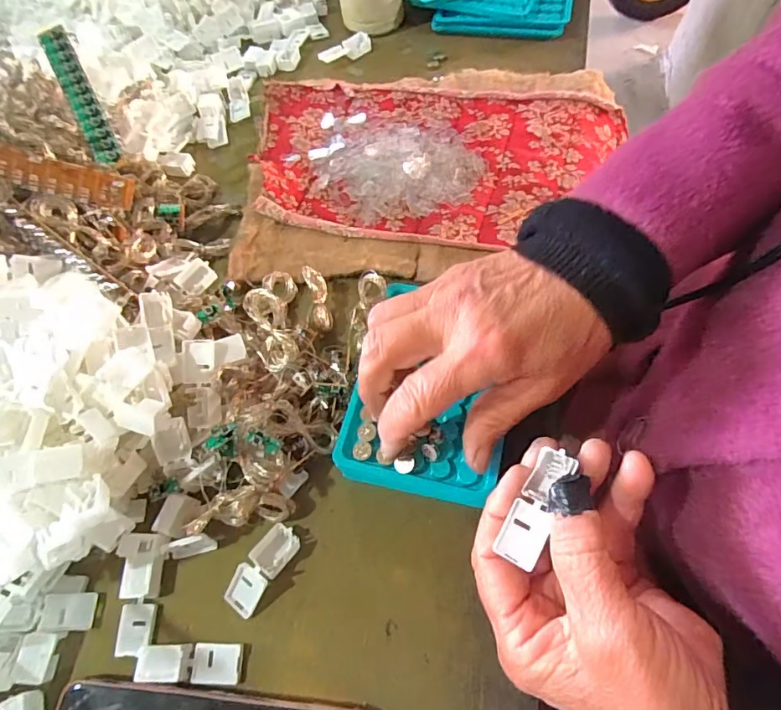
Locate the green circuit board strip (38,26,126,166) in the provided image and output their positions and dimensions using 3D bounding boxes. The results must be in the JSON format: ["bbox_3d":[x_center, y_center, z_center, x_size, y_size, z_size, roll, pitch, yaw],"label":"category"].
[{"bbox_3d":[-0.238,-0.199,0.374,0.023,0.004,0.120,-29,85,7],"label":"green circuit board strip"}]

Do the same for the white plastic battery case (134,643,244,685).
[{"bbox_3d":[-0.109,0.169,0.267,0.055,0.011,0.019,-2,63,4],"label":"white plastic battery case"}]

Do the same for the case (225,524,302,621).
[{"bbox_3d":[-0.075,0.124,0.284,0.021,0.015,0.051,29,69,18],"label":"case"}]

